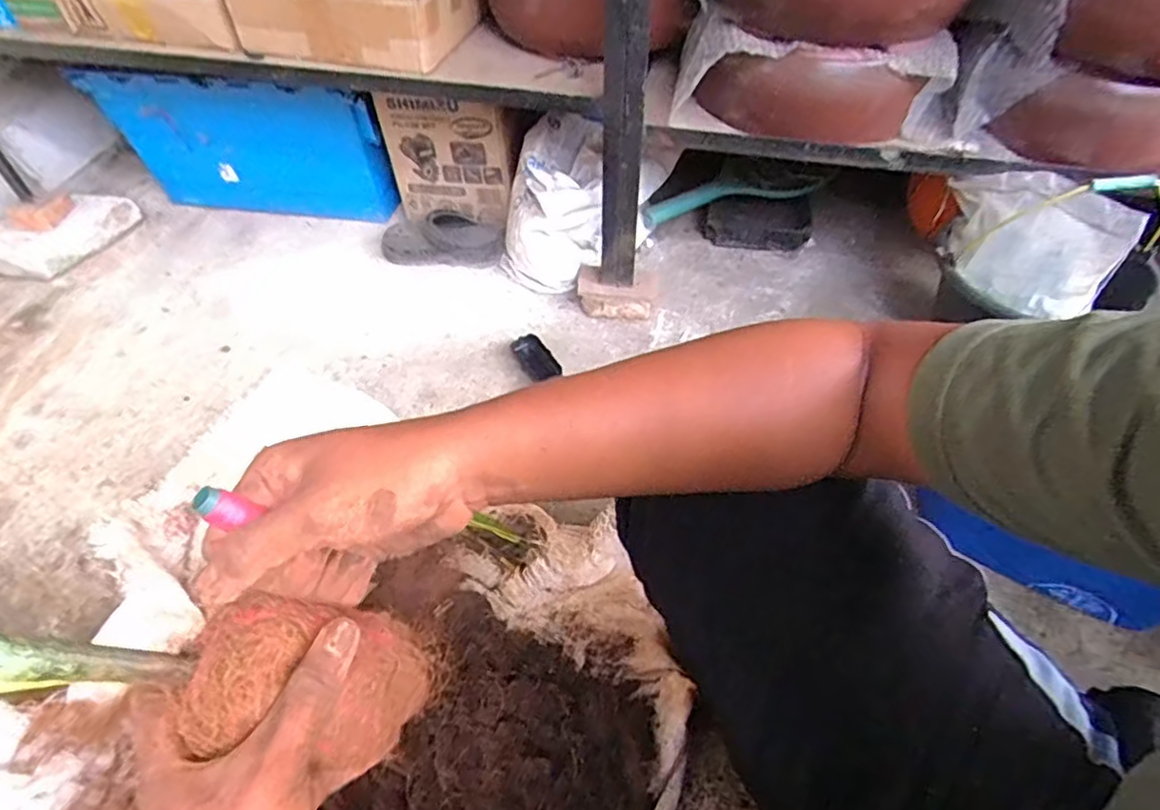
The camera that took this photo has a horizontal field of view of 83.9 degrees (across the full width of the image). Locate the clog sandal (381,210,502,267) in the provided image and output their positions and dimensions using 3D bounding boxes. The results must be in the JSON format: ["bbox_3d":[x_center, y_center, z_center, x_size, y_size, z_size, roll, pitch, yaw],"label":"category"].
[{"bbox_3d":[-0.263,-0.334,1.261,0.236,0.077,0.120,6,51,7],"label":"clog sandal"}]

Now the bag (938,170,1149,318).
[{"bbox_3d":[0.575,-0.219,0.838,0.061,0.157,0.220,-22,53,-15],"label":"bag"}]

